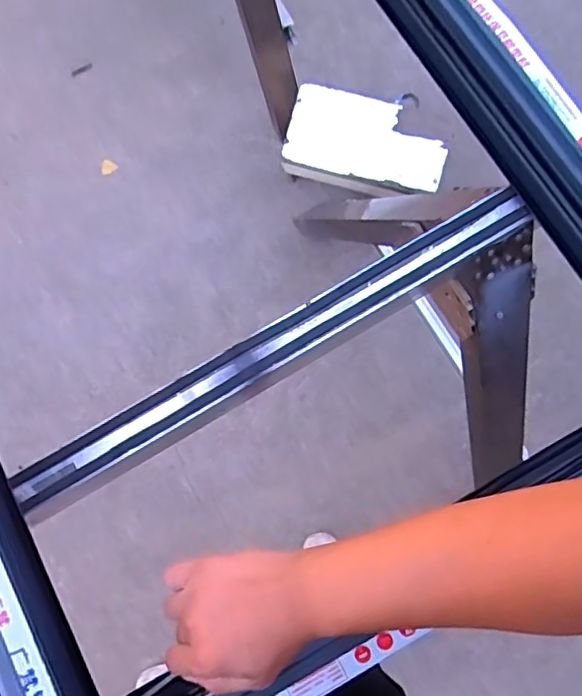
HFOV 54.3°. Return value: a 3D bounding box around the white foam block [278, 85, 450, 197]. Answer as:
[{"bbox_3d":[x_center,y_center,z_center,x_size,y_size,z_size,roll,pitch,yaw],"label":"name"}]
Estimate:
[{"bbox_3d":[0.168,-0.458,1.276,0.351,0.067,0.198,14,79,6],"label":"white foam block"}]

